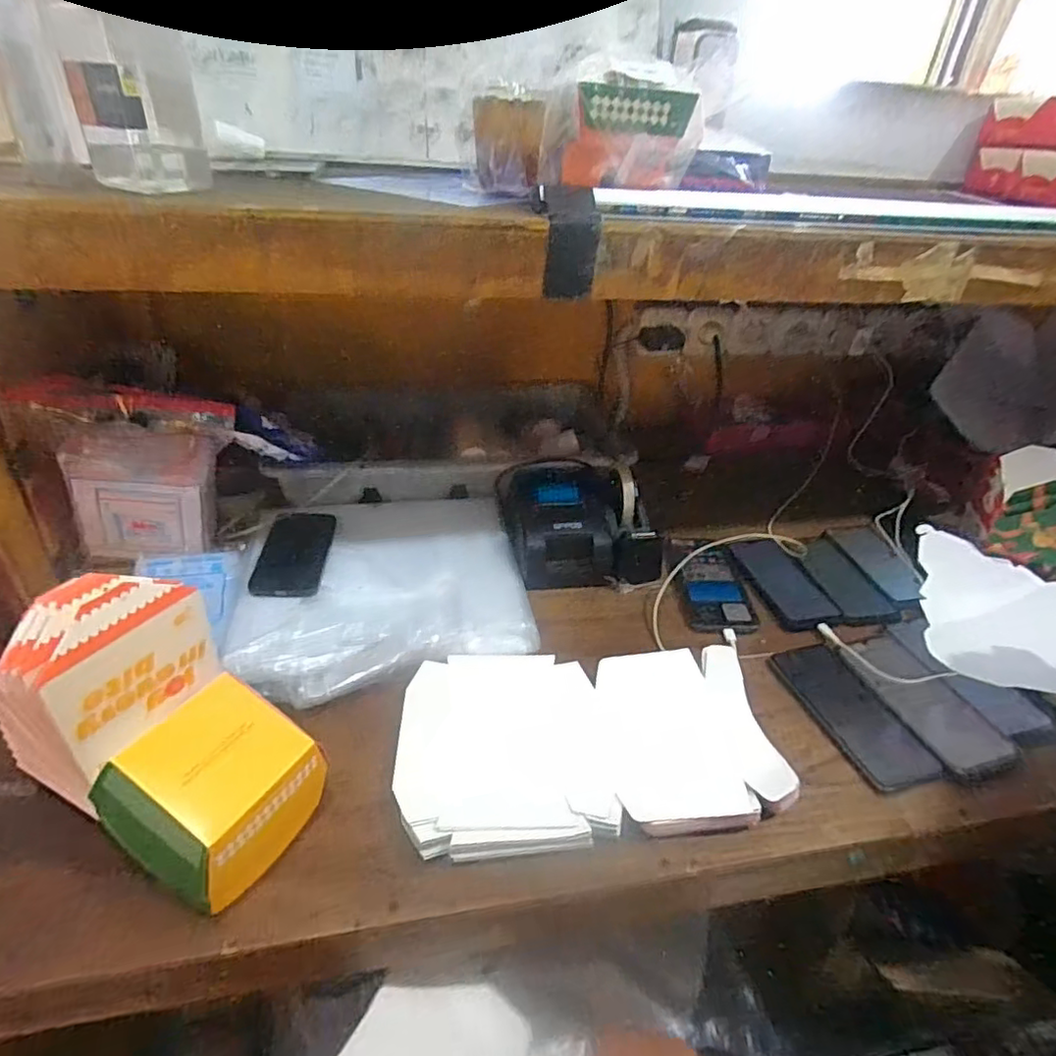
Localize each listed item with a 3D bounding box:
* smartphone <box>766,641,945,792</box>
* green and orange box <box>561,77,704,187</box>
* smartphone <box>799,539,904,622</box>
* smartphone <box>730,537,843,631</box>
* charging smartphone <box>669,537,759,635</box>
[{"bbox_3d":[0.324,0.183,0.621,0.078,0.015,0.171,-6,35,-15],"label":"smartphone"},{"bbox_3d":[0.095,-0.354,0.554,0.117,0.080,0.029,6,34,3],"label":"green and orange box"},{"bbox_3d":[0.396,0.065,0.763,0.068,0.010,0.155,1,34,-5],"label":"smartphone"},{"bbox_3d":[0.322,0.065,0.768,0.086,0.011,0.153,-8,42,-12],"label":"smartphone"},{"bbox_3d":[0.228,0.069,0.763,0.082,0.007,0.151,-2,46,-2],"label":"charging smartphone"}]

